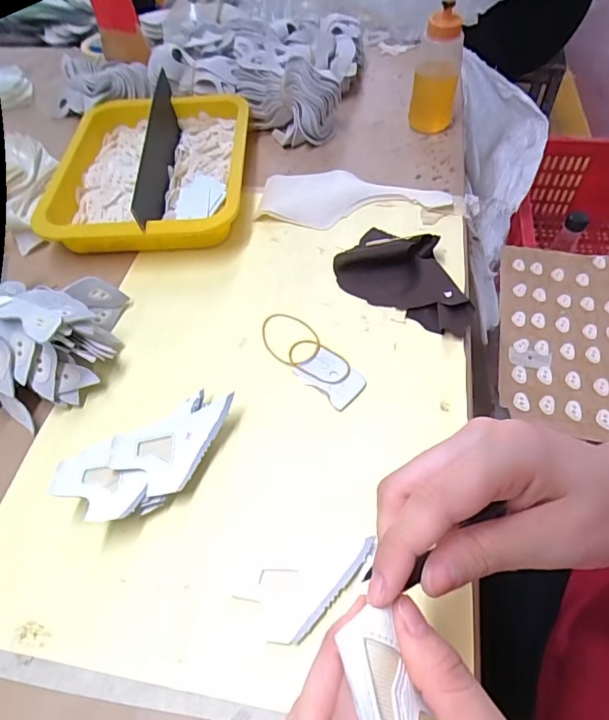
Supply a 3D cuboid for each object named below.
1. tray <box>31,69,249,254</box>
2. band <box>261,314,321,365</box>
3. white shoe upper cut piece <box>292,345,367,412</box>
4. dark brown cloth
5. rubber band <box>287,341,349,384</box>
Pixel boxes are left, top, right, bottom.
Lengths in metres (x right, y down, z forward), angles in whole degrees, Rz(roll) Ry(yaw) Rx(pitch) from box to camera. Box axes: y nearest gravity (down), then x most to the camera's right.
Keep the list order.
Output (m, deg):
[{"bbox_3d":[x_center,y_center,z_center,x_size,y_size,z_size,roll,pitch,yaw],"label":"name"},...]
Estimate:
[{"bbox_3d":[-0.168,-0.210,0.526,0.205,0.054,0.260,-2,54,1],"label":"tray"},{"bbox_3d":[-0.012,-0.019,0.397,0.045,0.004,0.059,-31,56,-18],"label":"band"},{"bbox_3d":[0.022,0.012,0.374,0.052,0.004,0.037,36,63,28],"label":"white shoe upper cut piece"},{"bbox_3d":[0.093,-0.079,0.419,0.080,0.025,0.137,-39,61,-23],"label":"dark brown cloth"},{"bbox_3d":[0.013,0.000,0.383,0.054,0.004,0.035,27,59,24],"label":"rubber band"}]

